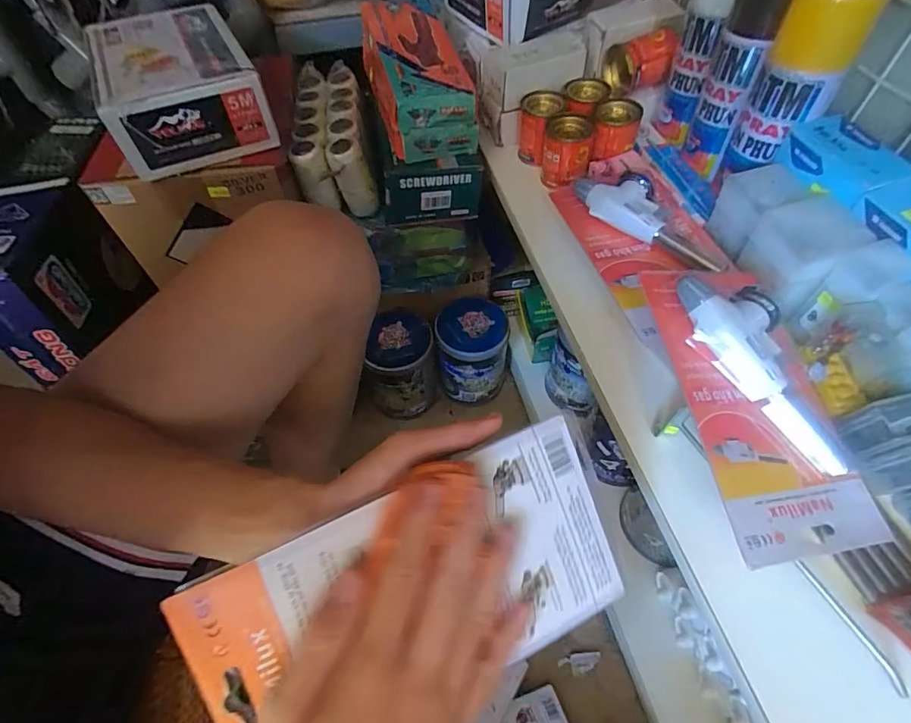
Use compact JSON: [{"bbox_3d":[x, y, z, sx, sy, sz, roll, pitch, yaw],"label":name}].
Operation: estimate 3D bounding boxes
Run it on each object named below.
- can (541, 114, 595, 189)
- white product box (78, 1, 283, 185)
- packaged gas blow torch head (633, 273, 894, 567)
[{"bbox_3d":[0.134,-0.251,0.545,0.054,0.065,0.052,-1,55,1],"label":"can"},{"bbox_3d":[-0.320,-0.318,0.525,0.150,0.077,0.230,-26,59,-16],"label":"white product box"},{"bbox_3d":[0.218,0.028,0.338,0.121,0.038,0.223,-15,74,-9],"label":"packaged gas blow torch head"}]

